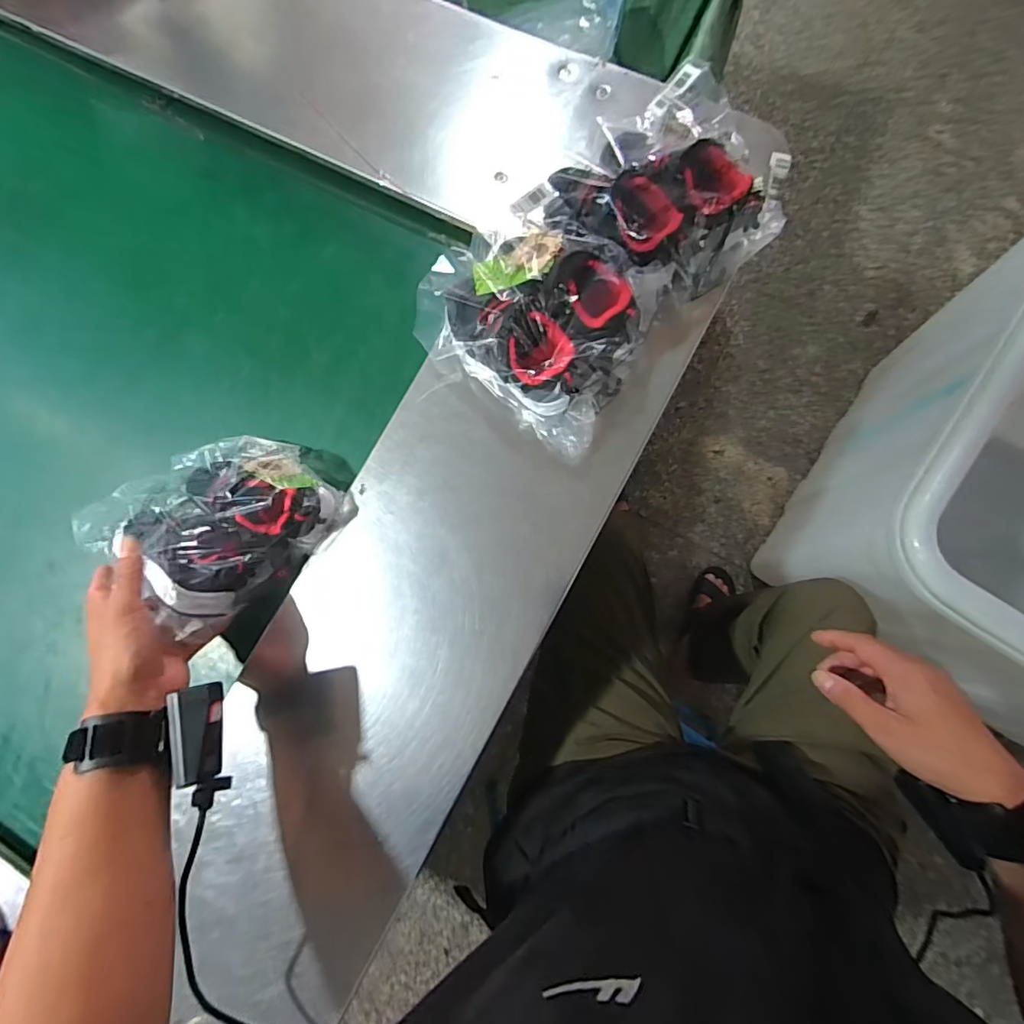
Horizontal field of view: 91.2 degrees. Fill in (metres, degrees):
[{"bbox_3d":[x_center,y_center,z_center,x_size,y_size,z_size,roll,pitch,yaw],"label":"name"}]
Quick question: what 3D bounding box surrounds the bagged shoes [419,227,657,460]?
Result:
[{"bbox_3d":[0.023,-0.189,0.480,0.220,0.083,0.175,37,85,9],"label":"bagged shoes"}]

